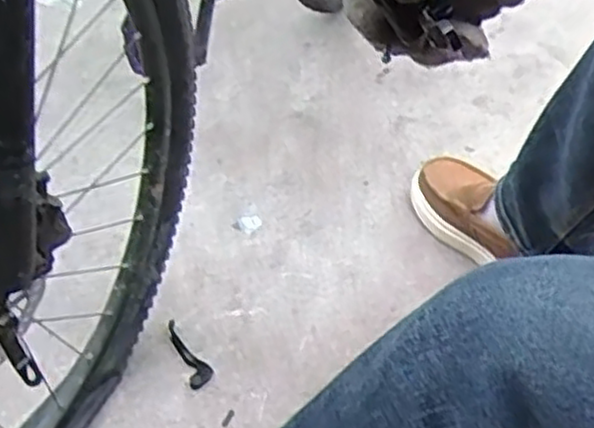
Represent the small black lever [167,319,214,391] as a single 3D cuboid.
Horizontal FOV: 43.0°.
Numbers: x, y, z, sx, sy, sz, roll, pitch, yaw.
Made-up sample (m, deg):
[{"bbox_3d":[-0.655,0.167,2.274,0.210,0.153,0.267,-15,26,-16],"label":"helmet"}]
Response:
[{"bbox_3d":[-0.124,0.158,0.859,0.029,0.013,0.095,-23,46,-16],"label":"small black lever"}]

